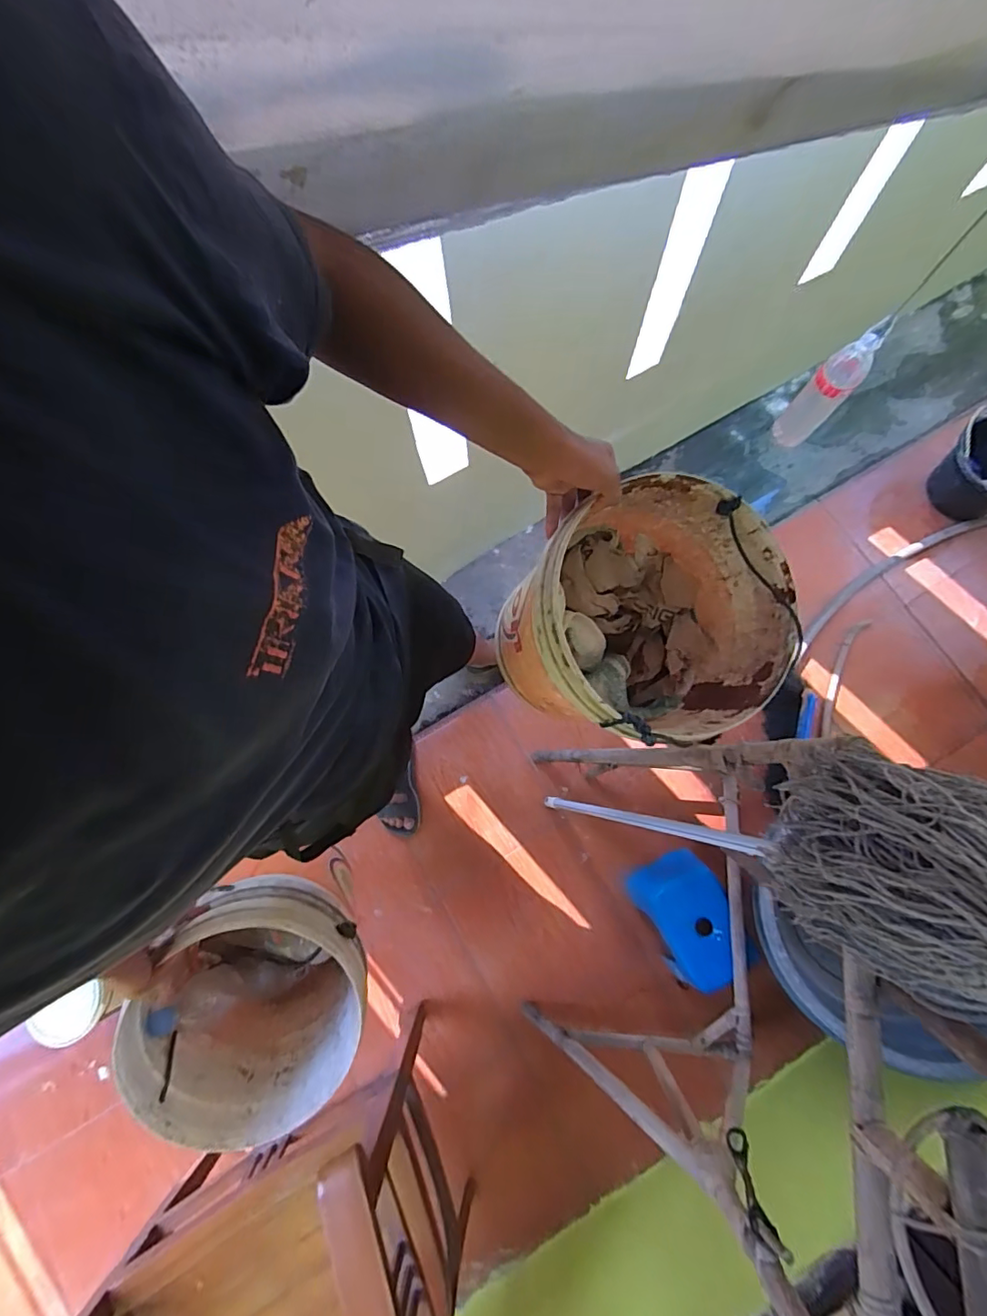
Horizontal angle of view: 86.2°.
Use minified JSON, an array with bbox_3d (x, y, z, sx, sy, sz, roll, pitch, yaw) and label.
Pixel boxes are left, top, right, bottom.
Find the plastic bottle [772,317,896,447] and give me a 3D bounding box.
[{"bbox_3d":[0.724,-0.581,1.142,0.080,0.293,0.074,0,75,-1],"label":"plastic bottle"}]

